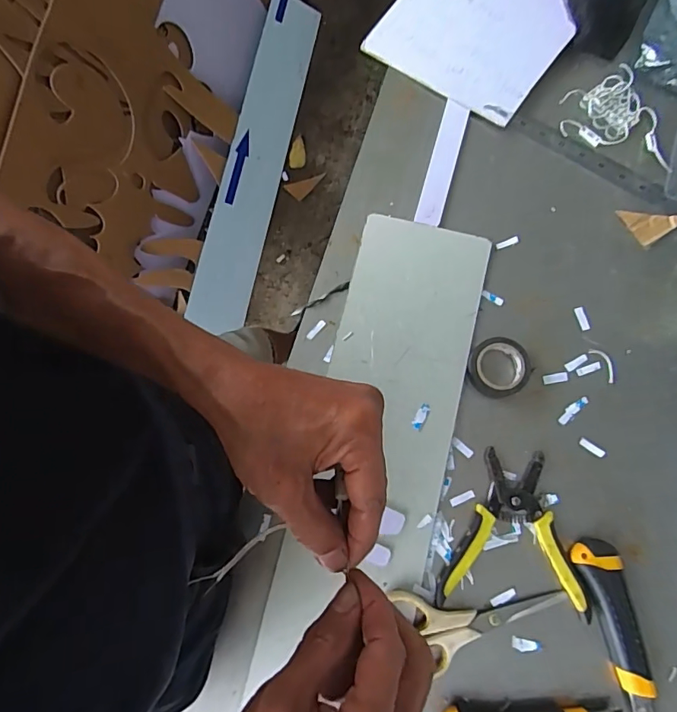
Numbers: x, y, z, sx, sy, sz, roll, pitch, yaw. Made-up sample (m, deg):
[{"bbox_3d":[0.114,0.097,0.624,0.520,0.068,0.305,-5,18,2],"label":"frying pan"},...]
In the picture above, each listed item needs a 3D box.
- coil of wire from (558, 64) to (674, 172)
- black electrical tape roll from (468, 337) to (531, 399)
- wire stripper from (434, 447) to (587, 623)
[{"bbox_3d":[0.321,-0.278,0.561,0.124,0.019,0.091,16,79,4],"label":"coil of wire"},{"bbox_3d":[0.163,0.012,0.504,0.059,0.019,0.058,0,78,1],"label":"black electrical tape roll"},{"bbox_3d":[0.166,0.167,0.475,0.136,0.013,0.145,2,78,2],"label":"wire stripper"}]

